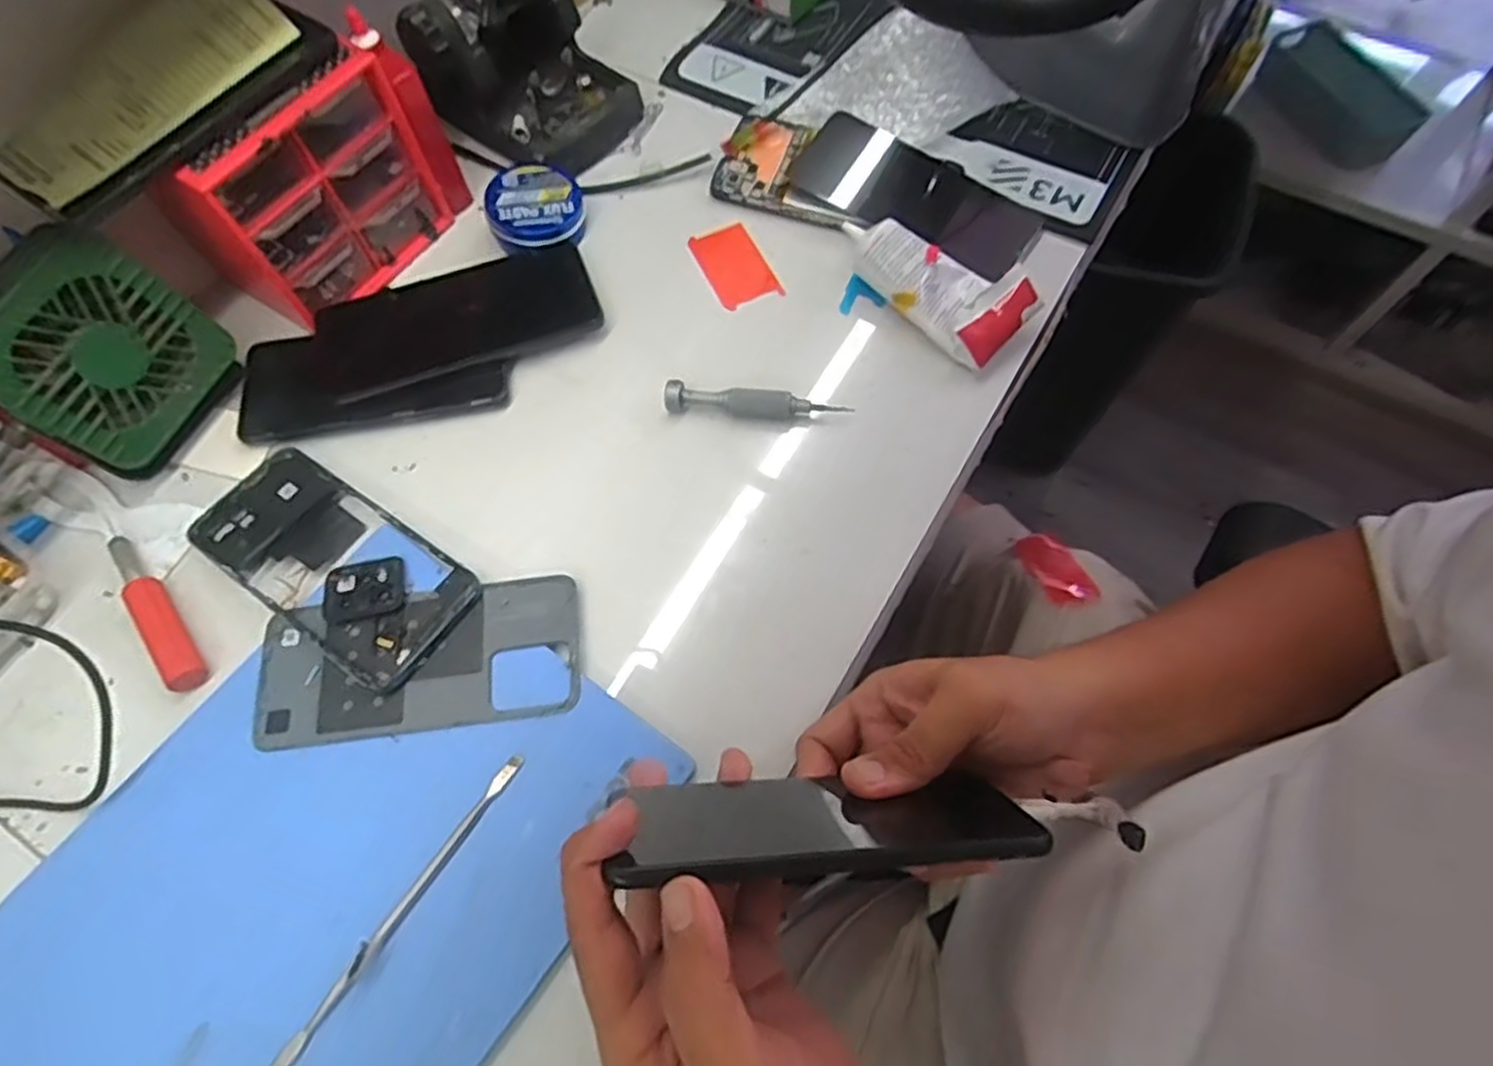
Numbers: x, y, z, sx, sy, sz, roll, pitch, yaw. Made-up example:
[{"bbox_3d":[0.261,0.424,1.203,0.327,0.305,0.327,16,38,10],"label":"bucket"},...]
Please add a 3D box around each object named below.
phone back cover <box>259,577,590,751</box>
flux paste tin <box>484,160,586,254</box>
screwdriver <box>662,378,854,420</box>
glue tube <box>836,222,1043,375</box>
[{"bbox_3d":[-0.167,0.065,0.398,0.160,0.007,0.073,-7,66,-2],"label":"phone back cover"},{"bbox_3d":[-0.140,-0.217,0.519,0.061,0.020,0.067,0,66,0],"label":"flux paste tin"},{"bbox_3d":[0.005,-0.076,0.456,0.105,0.016,0.014,5,66,3],"label":"screwdriver"},{"bbox_3d":[0.113,-0.155,0.477,0.121,0.034,0.055,42,73,17],"label":"glue tube"}]

